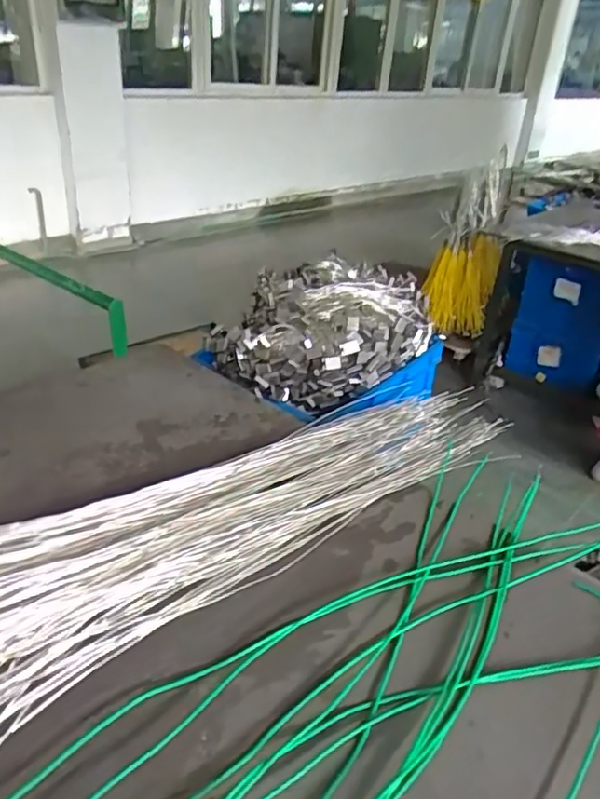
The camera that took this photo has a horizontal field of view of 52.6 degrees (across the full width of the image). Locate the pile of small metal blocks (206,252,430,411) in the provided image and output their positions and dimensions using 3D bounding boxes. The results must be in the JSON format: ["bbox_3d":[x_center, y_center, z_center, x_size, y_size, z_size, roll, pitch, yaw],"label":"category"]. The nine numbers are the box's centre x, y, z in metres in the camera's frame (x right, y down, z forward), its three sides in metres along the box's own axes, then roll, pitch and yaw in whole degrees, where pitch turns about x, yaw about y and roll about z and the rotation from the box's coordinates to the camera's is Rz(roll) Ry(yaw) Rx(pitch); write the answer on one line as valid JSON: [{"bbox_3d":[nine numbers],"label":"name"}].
[{"bbox_3d":[0.064,-0.189,1.491,0.403,0.176,0.534,28,38,34],"label":"pile of small metal blocks"}]

